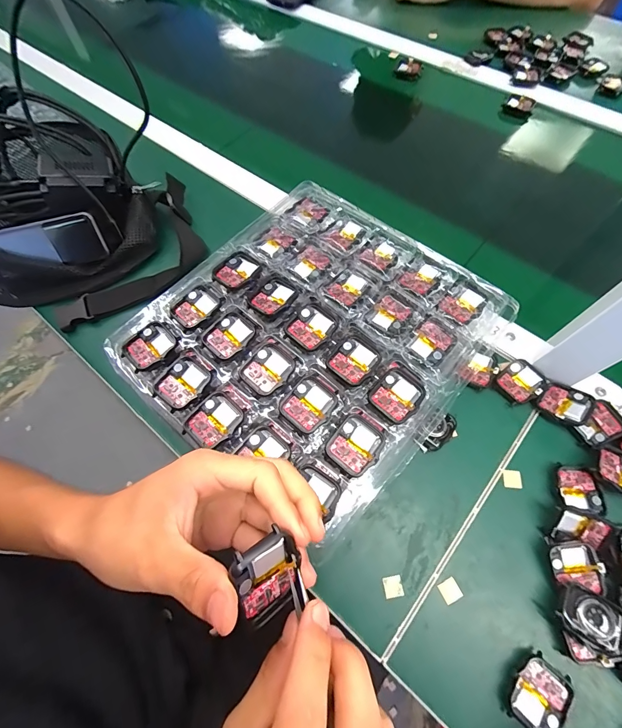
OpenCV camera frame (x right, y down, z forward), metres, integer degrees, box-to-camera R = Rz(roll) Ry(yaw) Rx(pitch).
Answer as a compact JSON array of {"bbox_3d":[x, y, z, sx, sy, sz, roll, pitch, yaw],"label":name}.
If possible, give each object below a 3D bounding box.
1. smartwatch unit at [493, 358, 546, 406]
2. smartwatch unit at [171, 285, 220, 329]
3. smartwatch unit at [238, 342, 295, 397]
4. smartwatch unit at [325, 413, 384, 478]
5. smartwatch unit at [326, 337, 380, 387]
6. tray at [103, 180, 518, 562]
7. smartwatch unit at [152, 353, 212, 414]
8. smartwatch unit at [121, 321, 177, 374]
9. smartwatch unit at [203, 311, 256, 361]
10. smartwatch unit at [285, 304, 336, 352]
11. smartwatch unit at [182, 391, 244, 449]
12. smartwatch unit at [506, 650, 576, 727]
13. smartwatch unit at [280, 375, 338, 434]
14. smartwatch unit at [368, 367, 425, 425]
[{"bbox_3d":[0.215,0.019,0.346,0.041,0.009,0.037,-31,68,-11],"label":"smartwatch unit"},{"bbox_3d":[-0.110,-0.055,0.326,0.036,0.005,0.044,37,73,17],"label":"smartwatch unit"},{"bbox_3d":[-0.037,0.004,0.297,0.037,0.006,0.044,38,73,17],"label":"smartwatch unit"},{"bbox_3d":[0.037,0.065,0.273,0.038,0.011,0.044,38,73,17],"label":"smartwatch unit"},{"bbox_3d":[0.038,-0.003,0.298,0.035,0.006,0.039,39,73,17],"label":"smartwatch unit"},{"bbox_3d":[0.001,-0.032,0.318,0.264,0.020,0.290,37,73,17],"label":"tray"},{"bbox_3d":[-0.111,0.016,0.295,0.035,0.008,0.046,32,71,15],"label":"smartwatch unit"},{"bbox_3d":[-0.148,-0.015,0.310,0.045,0.008,0.035,-39,70,-14],"label":"smartwatch unit"},{"bbox_3d":[-0.075,-0.026,0.312,0.035,0.006,0.045,37,73,17],"label":"smartwatch unit"},{"bbox_3d":[0.000,-0.034,0.310,0.036,0.005,0.039,38,73,17],"label":"smartwatch unit"},{"bbox_3d":[-0.081,0.047,0.281,0.035,0.006,0.044,41,74,18],"label":"smartwatch unit"},{"bbox_3d":[0.169,0.247,0.252,0.048,0.009,0.039,-36,69,-13],"label":"smartwatch unit"},{"bbox_3d":[-0.001,0.034,0.284,0.036,0.008,0.042,40,74,18],"label":"smartwatch unit"},{"bbox_3d":[0.073,0.026,0.288,0.038,0.005,0.041,40,74,18],"label":"smartwatch unit"}]

